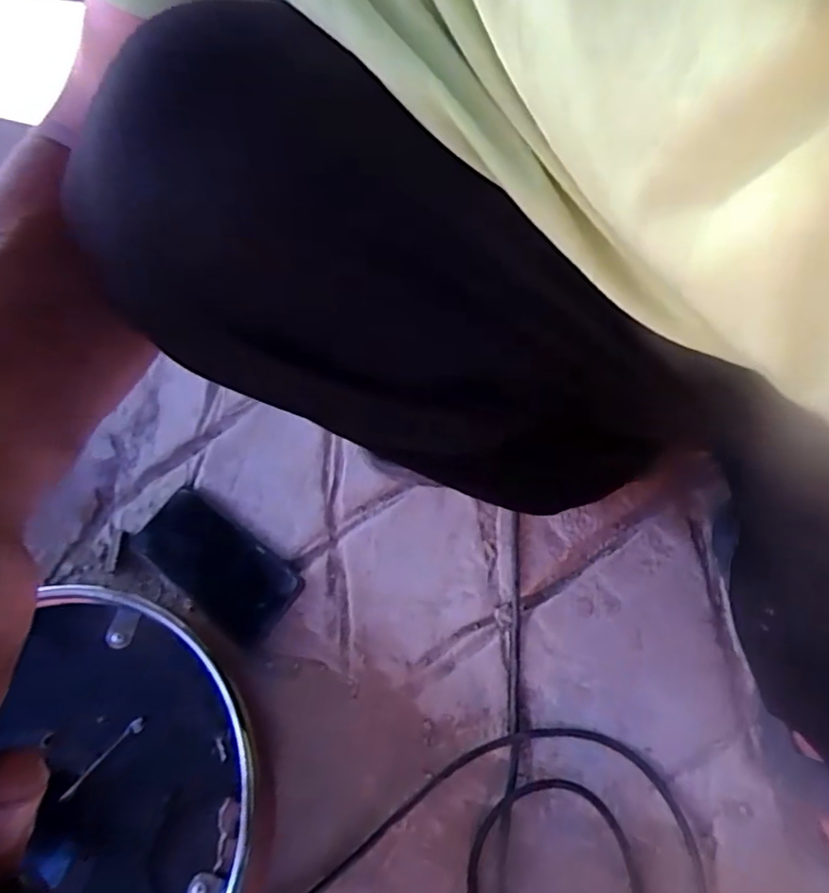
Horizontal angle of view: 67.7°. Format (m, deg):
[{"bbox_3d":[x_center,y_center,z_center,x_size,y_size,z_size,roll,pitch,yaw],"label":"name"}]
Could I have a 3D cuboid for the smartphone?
[{"bbox_3d":[-0.187,0.107,0.575,0.162,0.012,0.077,35,68,17],"label":"smartphone"}]

